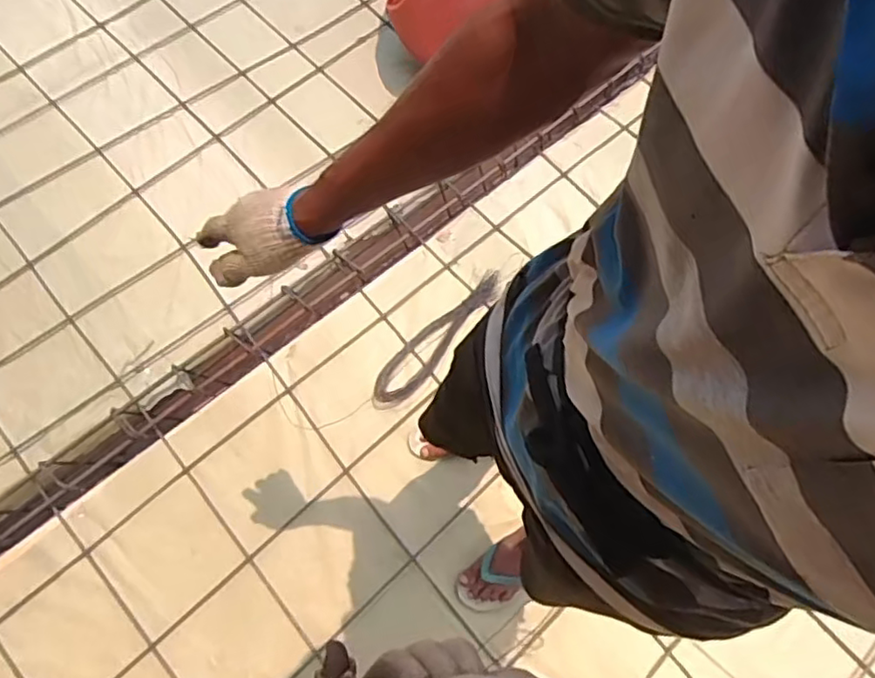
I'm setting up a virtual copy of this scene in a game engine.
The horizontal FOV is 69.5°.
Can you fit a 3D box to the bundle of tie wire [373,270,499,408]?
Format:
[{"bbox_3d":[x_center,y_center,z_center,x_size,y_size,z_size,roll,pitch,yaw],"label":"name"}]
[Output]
[{"bbox_3d":[0.006,-0.008,1.560,0.095,0.023,0.446,40,71,15],"label":"bundle of tie wire"}]

